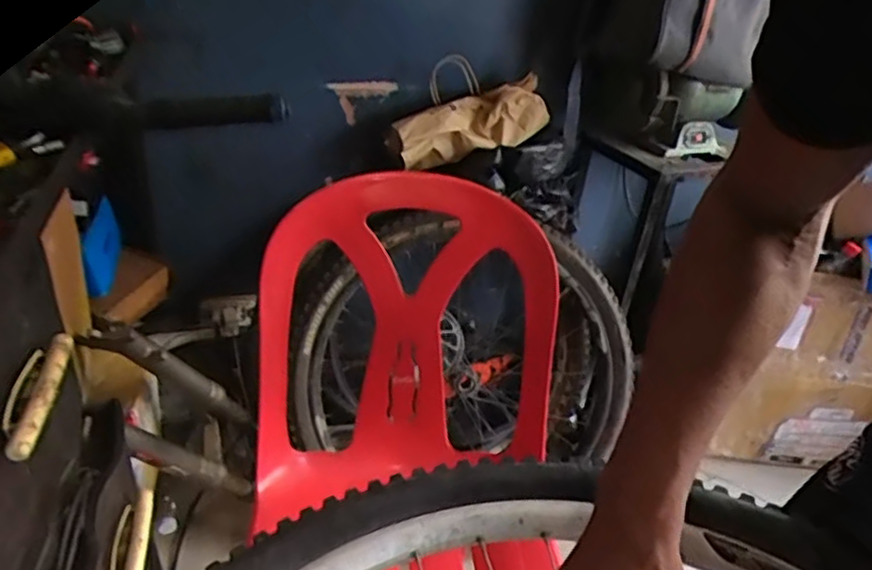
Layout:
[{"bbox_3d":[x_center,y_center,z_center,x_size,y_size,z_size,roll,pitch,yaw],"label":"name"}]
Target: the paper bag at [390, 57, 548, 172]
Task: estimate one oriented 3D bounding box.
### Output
[{"bbox_3d":[0.061,-0.333,1.228,0.289,0.183,0.093,-20,37,-12],"label":"paper bag"}]

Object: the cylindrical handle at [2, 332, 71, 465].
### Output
[{"bbox_3d":[-0.323,0.087,0.515,0.037,0.018,0.134,-2,32,-12],"label":"cylindrical handle"}]

